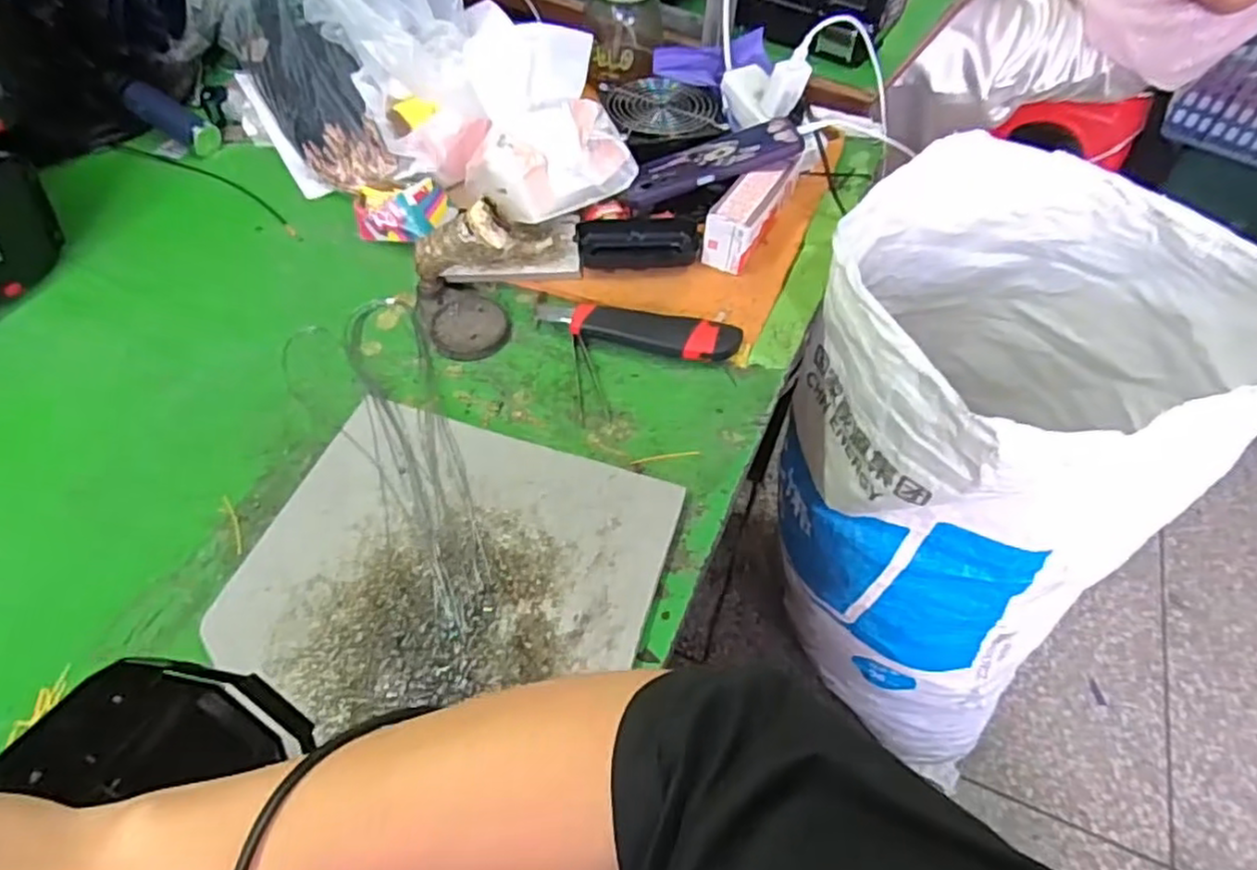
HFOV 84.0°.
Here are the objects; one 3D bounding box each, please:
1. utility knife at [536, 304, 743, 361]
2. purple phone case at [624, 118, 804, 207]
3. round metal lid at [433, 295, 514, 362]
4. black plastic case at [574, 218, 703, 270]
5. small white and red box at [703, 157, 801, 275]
[{"bbox_3d":[0.007,-0.091,0.581,0.171,0.023,0.045,14,53,7],"label":"utility knife"},{"bbox_3d":[0.078,-0.262,0.666,0.164,0.014,0.073,-17,53,9],"label":"purple phone case"},{"bbox_3d":[-0.132,-0.092,0.589,0.062,0.007,0.071,-4,53,-6],"label":"round metal lid"},{"bbox_3d":[0.009,-0.181,0.644,0.110,0.019,0.066,-4,53,-6],"label":"black plastic case"},{"bbox_3d":[0.113,-0.210,0.644,0.045,0.052,0.131,25,56,15],"label":"small white and red box"}]

